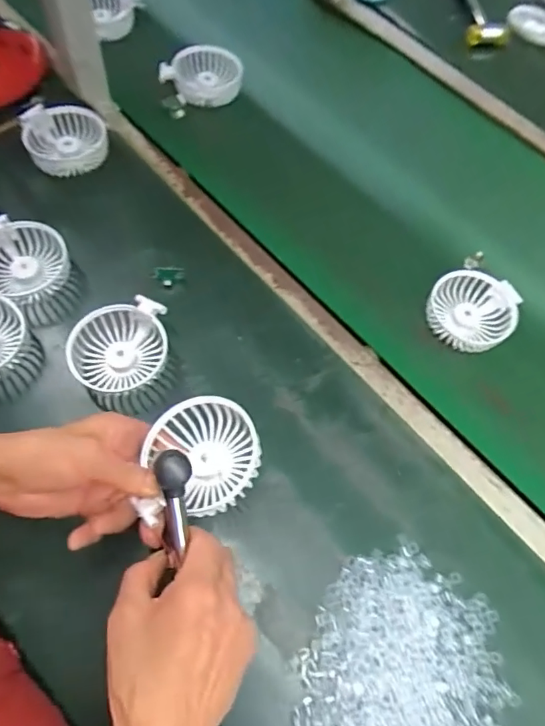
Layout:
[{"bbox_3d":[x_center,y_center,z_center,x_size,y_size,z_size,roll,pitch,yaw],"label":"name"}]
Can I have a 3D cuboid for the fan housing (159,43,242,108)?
[{"bbox_3d":[-0.094,-0.384,0.696,0.099,0.044,0.103,1,64,-2],"label":"fan housing"}]

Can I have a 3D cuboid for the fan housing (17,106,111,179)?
[{"bbox_3d":[-0.242,-0.262,0.614,0.091,0.042,0.087,-16,66,-10],"label":"fan housing"}]

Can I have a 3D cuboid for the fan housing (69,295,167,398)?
[{"bbox_3d":[-0.146,-0.017,0.496,0.076,0.032,0.100,28,67,11],"label":"fan housing"}]

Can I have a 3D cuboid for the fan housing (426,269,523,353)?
[{"bbox_3d":[0.214,-0.057,0.554,0.089,0.026,0.088,1,64,-2],"label":"fan housing"}]

